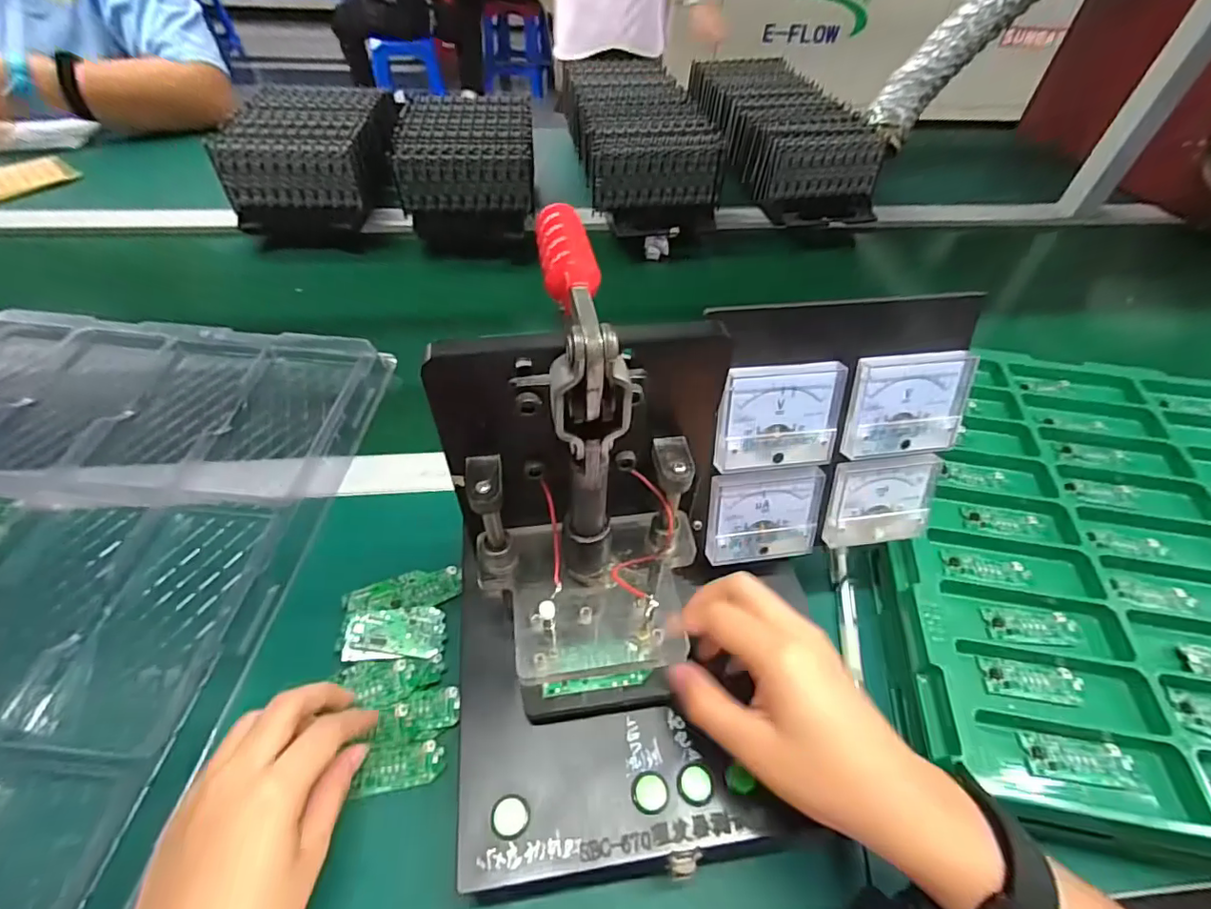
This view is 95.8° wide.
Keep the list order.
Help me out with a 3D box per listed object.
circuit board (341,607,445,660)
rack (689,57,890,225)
[{"bbox_3d":[-0.140,0.119,0.366,0.061,0.008,0.035,7,48,-18],"label":"circuit board"},{"bbox_3d":[0.261,-0.492,0.839,0.181,0.089,0.400,-6,50,-8],"label":"rack"}]

